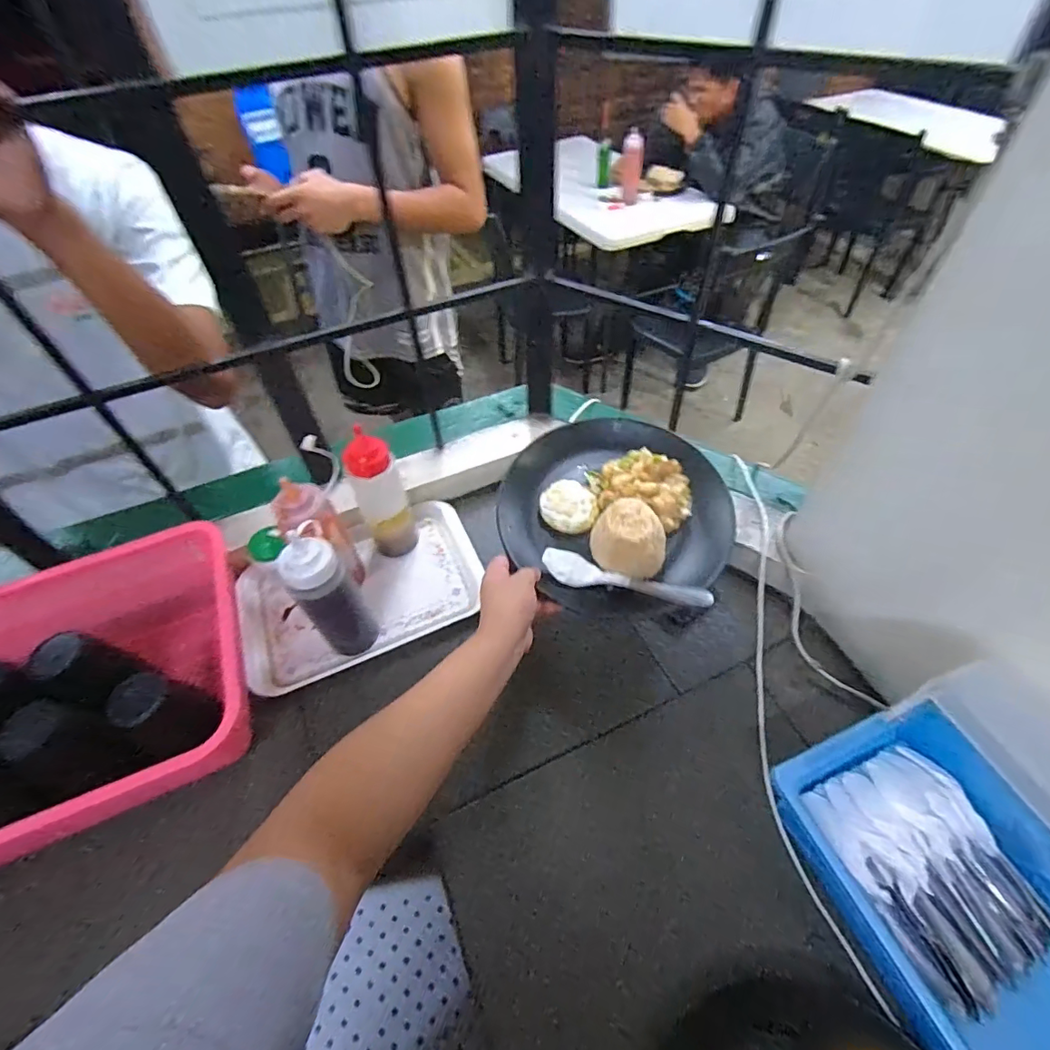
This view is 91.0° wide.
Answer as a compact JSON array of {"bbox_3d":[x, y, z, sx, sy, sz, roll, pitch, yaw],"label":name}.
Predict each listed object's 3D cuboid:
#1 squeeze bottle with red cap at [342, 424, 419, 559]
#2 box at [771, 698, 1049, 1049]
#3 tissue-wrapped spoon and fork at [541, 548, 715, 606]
[{"bbox_3d":[-0.183,-0.037,0.668,0.061,0.211,0.053,-20,54,-14],"label":"squeeze bottle with red cap"},{"bbox_3d":[0.389,0.328,0.440,0.217,0.089,0.311,-18,54,-12],"label":"box"},{"bbox_3d":[0.112,0.062,0.578,0.184,0.018,0.034,12,54,11],"label":"tissue-wrapped spoon and fork"}]

